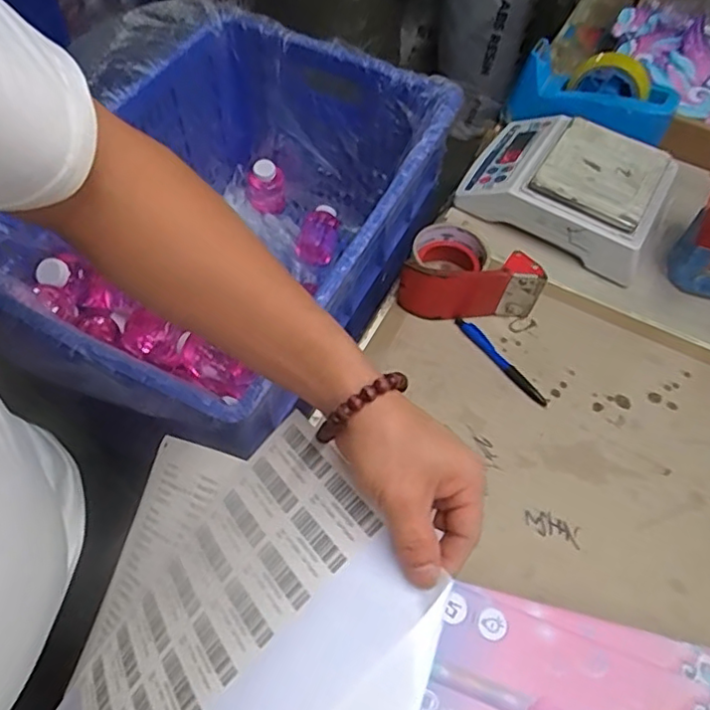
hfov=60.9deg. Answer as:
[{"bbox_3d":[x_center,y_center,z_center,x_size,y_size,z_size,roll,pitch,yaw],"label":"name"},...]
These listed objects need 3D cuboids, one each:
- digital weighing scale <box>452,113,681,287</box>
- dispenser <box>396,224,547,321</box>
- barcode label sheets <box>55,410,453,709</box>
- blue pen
[{"bbox_3d":[0.264,-0.216,0.750,0.216,0.078,0.216,29,61,13],"label":"digital weighing scale"},{"bbox_3d":[0.126,-0.083,0.648,0.143,0.071,0.096,19,59,7],"label":"dispenser"},{"bbox_3d":[-0.077,0.184,0.371,0.245,0.035,0.269,2,67,26],"label":"barcode label sheets"},{"bbox_3d":[0.153,0.005,0.628,0.014,0.008,0.125,-34,67,-22],"label":"blue pen"}]

